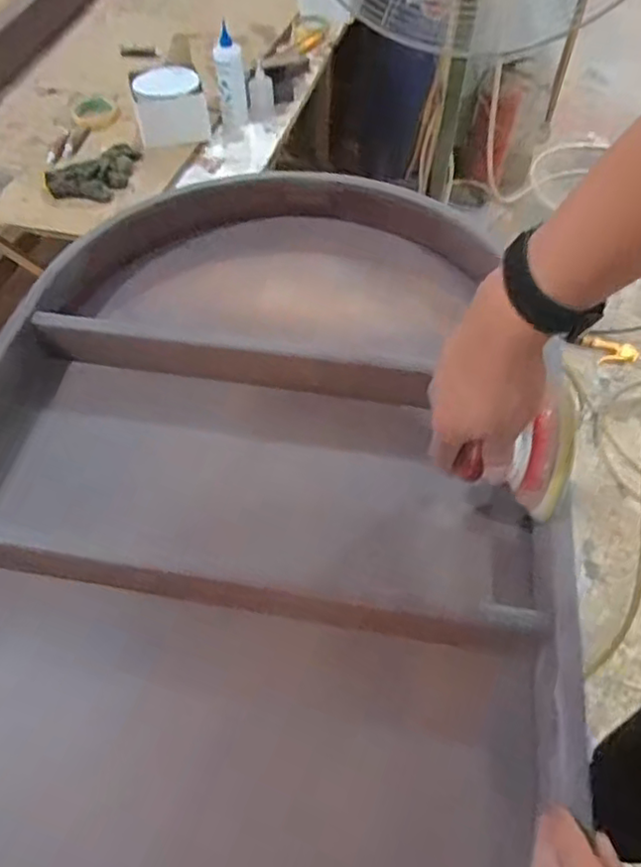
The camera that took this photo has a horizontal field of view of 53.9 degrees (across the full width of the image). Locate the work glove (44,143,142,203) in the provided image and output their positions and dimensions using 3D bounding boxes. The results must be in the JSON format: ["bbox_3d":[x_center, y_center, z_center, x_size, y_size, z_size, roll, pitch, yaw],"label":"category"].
[{"bbox_3d":[-0.400,-0.467,1.138,0.178,0.028,0.106,-35,63,-23],"label":"work glove"}]

